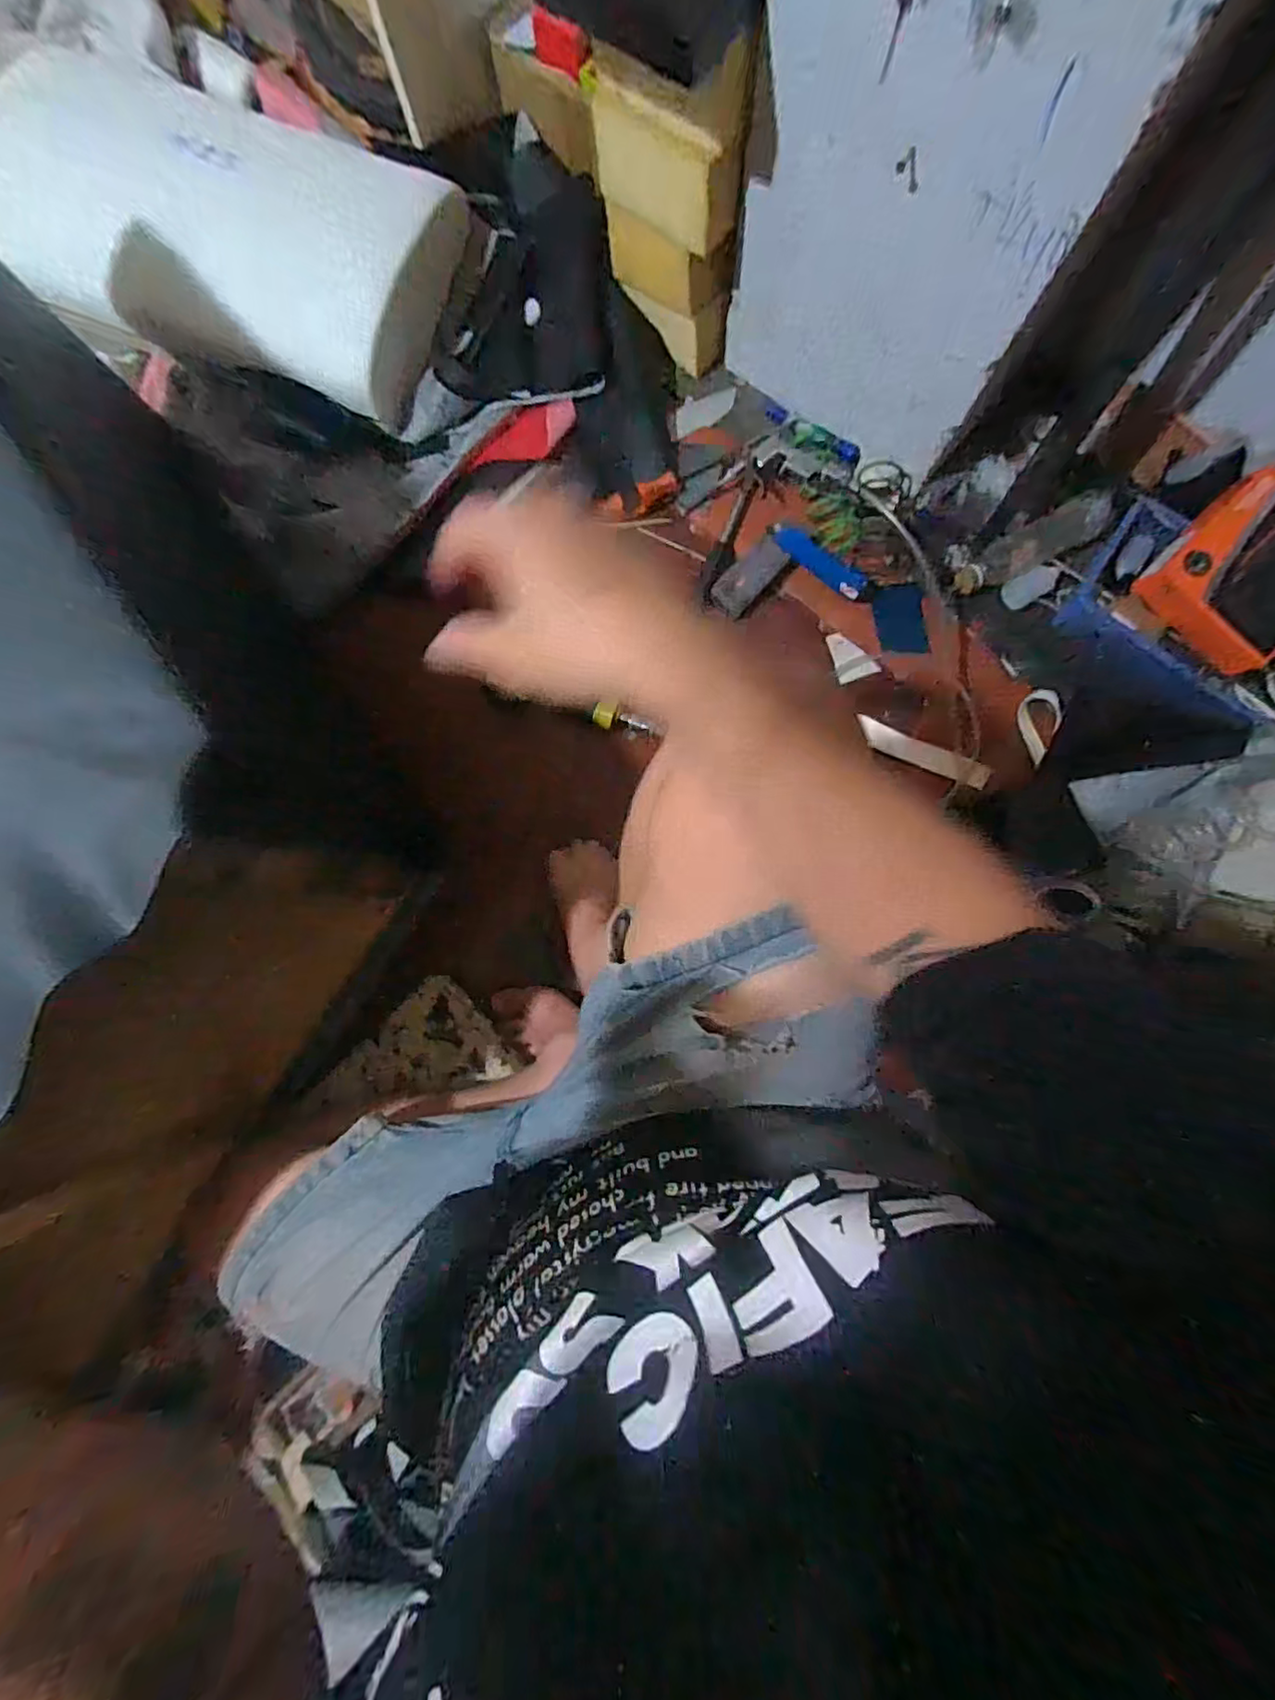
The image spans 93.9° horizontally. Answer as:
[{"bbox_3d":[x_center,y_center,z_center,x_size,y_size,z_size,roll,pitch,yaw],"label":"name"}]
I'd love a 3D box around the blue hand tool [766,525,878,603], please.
[{"bbox_3d":[0.225,-0.351,0.729,0.148,0.012,0.031,30,85,-9],"label":"blue hand tool"}]

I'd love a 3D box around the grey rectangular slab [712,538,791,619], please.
[{"bbox_3d":[0.134,-0.328,0.718,0.048,0.024,0.096,42,86,5],"label":"grey rectangular slab"}]

